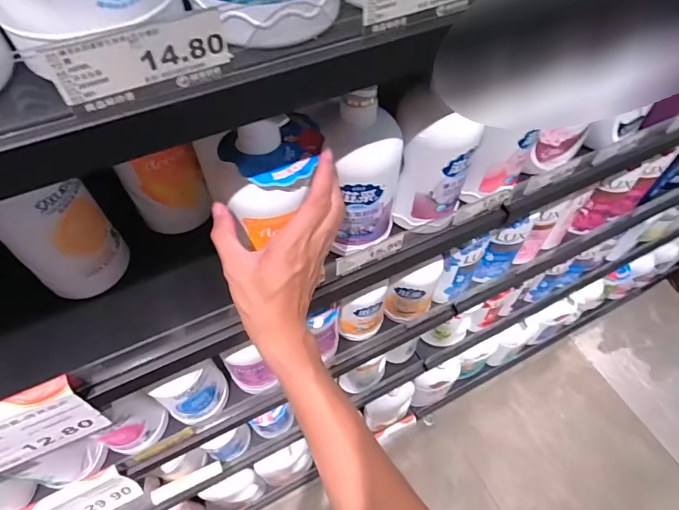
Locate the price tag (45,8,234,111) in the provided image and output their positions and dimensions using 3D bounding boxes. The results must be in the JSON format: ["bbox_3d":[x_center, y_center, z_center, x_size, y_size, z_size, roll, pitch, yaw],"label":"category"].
[{"bbox_3d":[-0.102,-0.103,0.229,0.087,0.031,0.006,-27,60,-18],"label":"price tag"}]

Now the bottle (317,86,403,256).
[{"bbox_3d":[0.029,-0.087,0.458,0.081,0.182,0.076,-13,57,-9],"label":"bottle"}]

